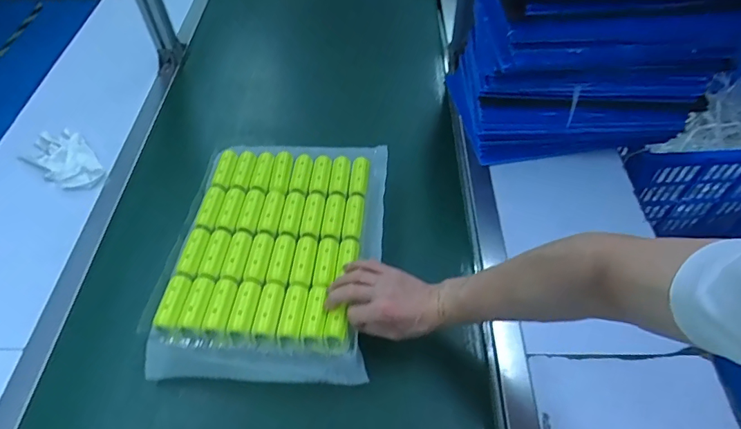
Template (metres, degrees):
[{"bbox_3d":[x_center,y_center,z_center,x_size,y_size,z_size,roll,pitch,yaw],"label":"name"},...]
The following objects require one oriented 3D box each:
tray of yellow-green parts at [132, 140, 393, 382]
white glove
[{"bbox_3d":[-0.137,0.041,0.695,0.298,0.052,0.378,2,53,4],"label":"tray of yellow-green parts"},{"bbox_3d":[-0.573,-0.107,0.883,0.189,0.021,0.098,28,58,25],"label":"white glove"}]

